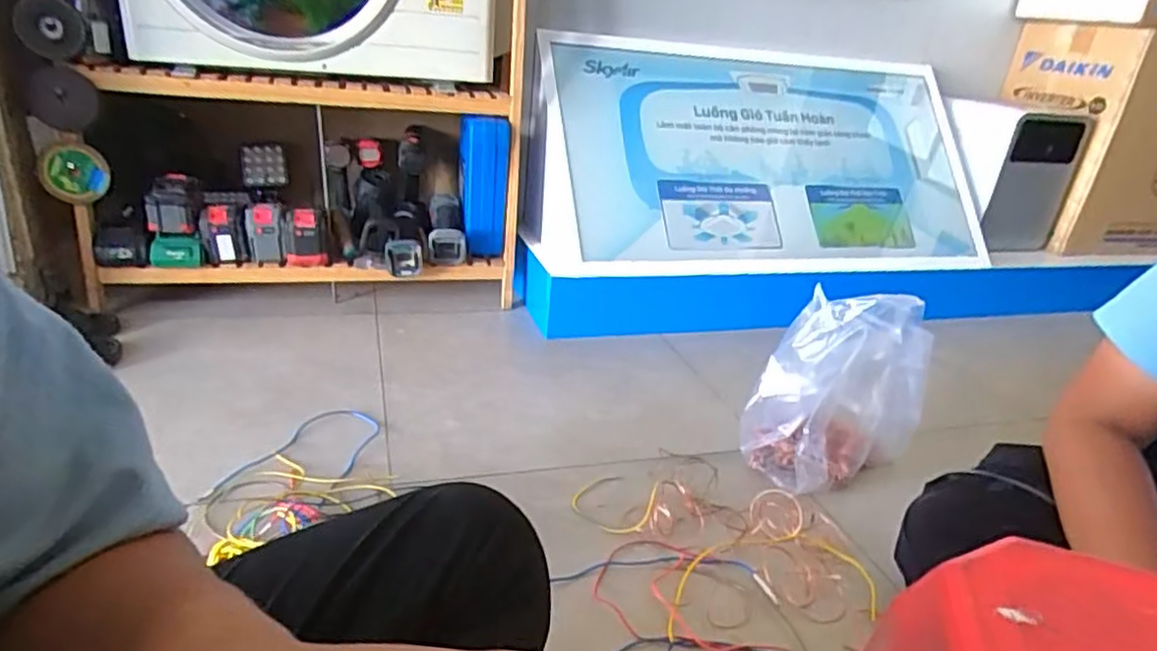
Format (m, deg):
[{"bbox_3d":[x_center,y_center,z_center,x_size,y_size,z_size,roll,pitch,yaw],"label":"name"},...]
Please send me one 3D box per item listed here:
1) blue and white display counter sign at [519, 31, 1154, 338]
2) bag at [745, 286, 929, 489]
[{"bbox_3d":[0.632,-0.367,1.775,1.589,0.561,0.548,-3,25,-19],"label":"blue and white display counter sign"},{"bbox_3d":[0.395,0.091,1.011,0.226,0.295,0.132,2,24,-10],"label":"bag"}]

